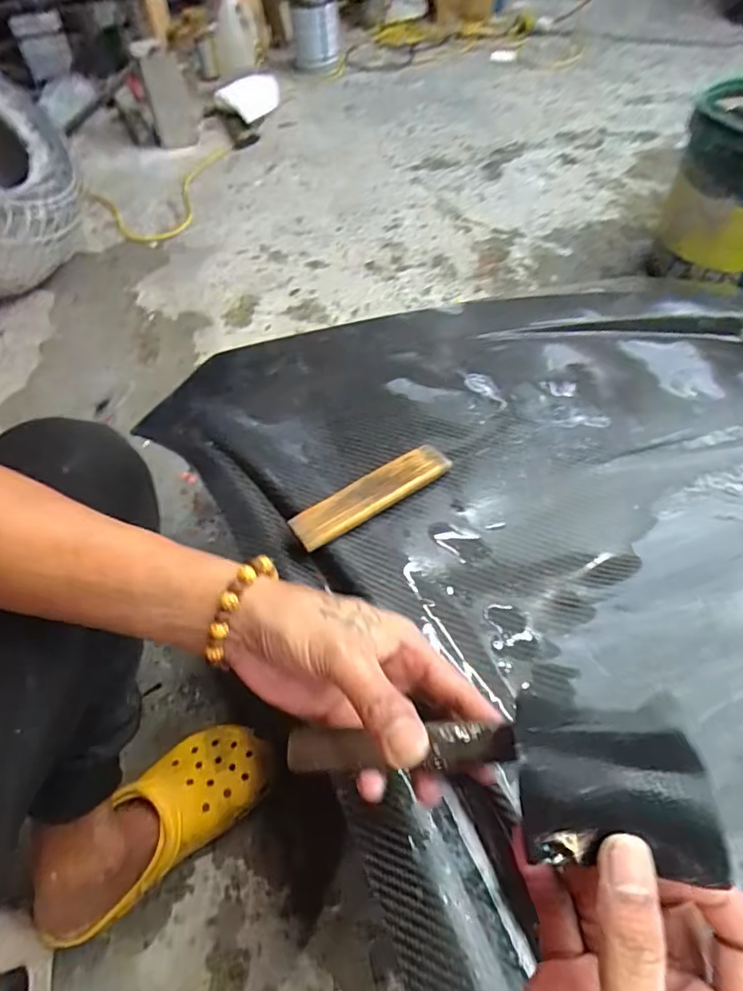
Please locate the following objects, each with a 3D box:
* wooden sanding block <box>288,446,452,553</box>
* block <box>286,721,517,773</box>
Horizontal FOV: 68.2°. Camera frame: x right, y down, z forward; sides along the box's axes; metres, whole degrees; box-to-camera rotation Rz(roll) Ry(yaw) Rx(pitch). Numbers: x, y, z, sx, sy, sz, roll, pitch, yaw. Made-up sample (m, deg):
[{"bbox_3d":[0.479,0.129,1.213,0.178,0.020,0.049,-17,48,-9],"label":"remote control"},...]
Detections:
[{"bbox_3d":[0.001,0.000,0.483,0.152,0.017,0.034,-30,58,-18],"label":"wooden sanding block"},{"bbox_3d":[0.017,0.136,0.298,0.122,0.013,0.021,1,53,-8],"label":"block"}]

